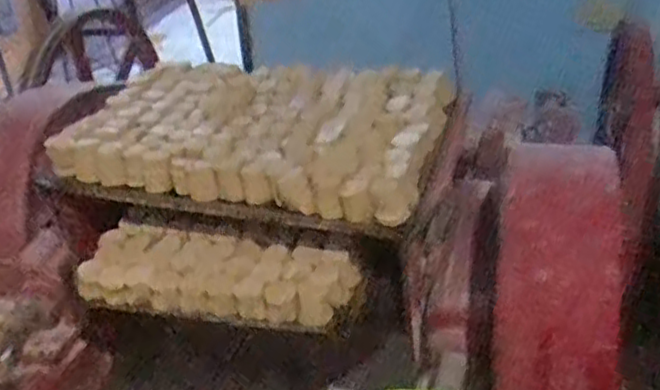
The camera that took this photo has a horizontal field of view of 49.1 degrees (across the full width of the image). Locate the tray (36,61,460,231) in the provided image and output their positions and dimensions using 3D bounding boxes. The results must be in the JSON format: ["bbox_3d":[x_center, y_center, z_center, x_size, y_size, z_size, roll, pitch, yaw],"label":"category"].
[{"bbox_3d":[-0.089,-0.085,0.926,0.471,0.056,0.320,7,33,18],"label":"tray"}]

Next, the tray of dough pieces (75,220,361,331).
[{"bbox_3d":[-0.124,0.085,0.809,0.303,0.057,0.106,5,32,15],"label":"tray of dough pieces"}]

